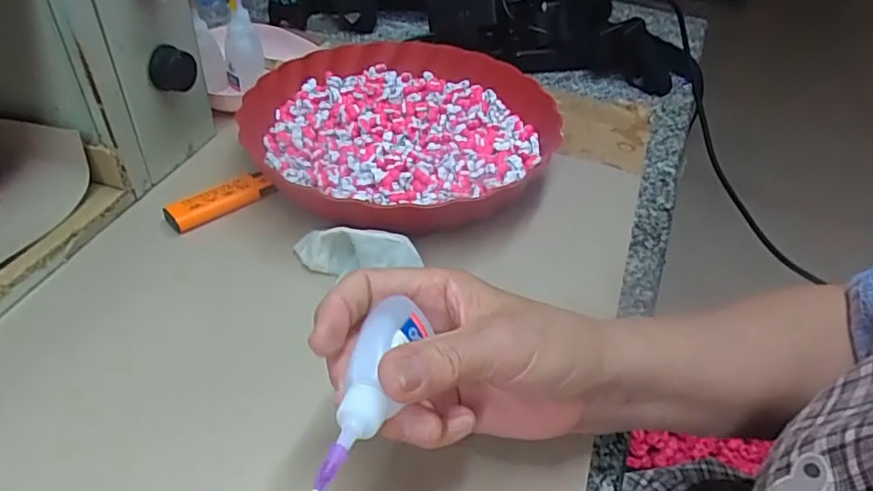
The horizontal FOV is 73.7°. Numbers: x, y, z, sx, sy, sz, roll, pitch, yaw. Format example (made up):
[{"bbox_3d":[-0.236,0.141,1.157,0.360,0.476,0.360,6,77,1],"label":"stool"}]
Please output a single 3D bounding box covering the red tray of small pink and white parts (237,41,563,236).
[{"bbox_3d":[-0.027,-0.091,0.466,0.236,0.042,0.253,17,43,12],"label":"red tray of small pink and white parts"}]

